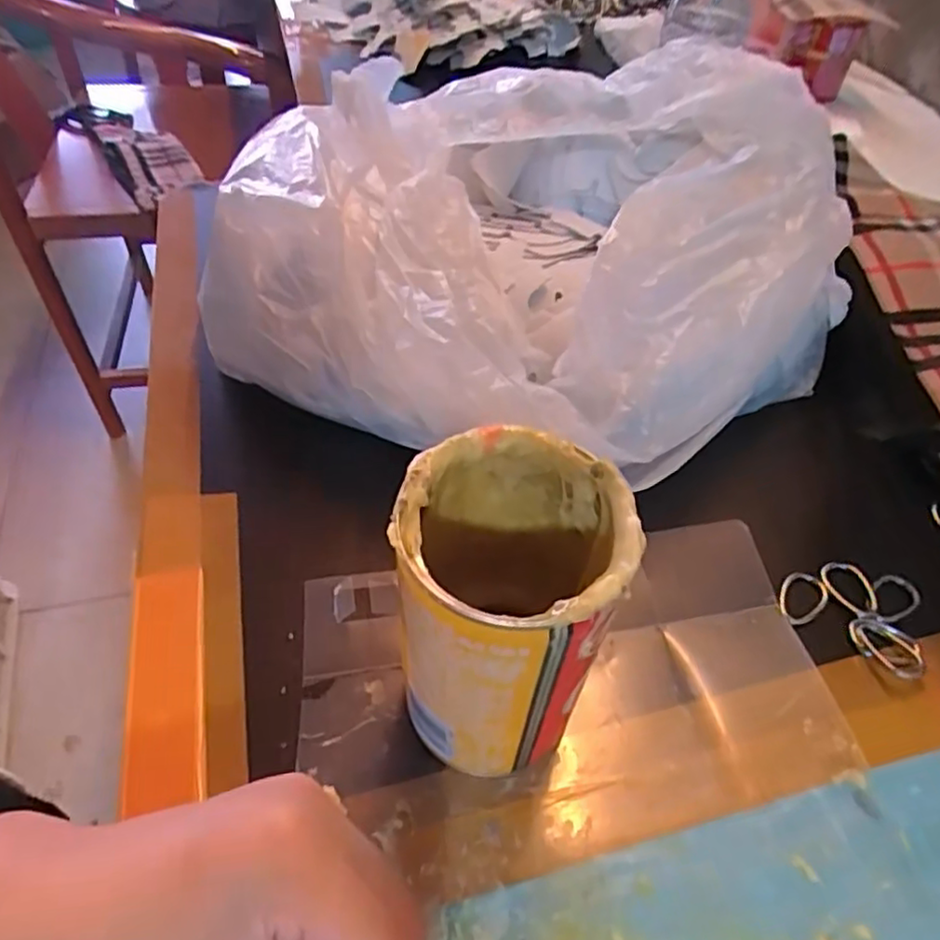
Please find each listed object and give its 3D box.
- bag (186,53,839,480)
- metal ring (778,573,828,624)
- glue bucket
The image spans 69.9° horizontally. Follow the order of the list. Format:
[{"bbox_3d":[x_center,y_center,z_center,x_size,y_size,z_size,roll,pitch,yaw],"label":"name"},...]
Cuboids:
[{"bbox_3d":[0.044,-0.126,0.373,0.304,0.107,0.292,25,54,17],"label":"bag"},{"bbox_3d":[0.147,0.056,0.296,0.018,0.004,0.026,34,57,22],"label":"metal ring"},{"bbox_3d":[0.009,0.050,0.216,0.058,0.124,0.061,1,51,-2],"label":"glue bucket"}]

